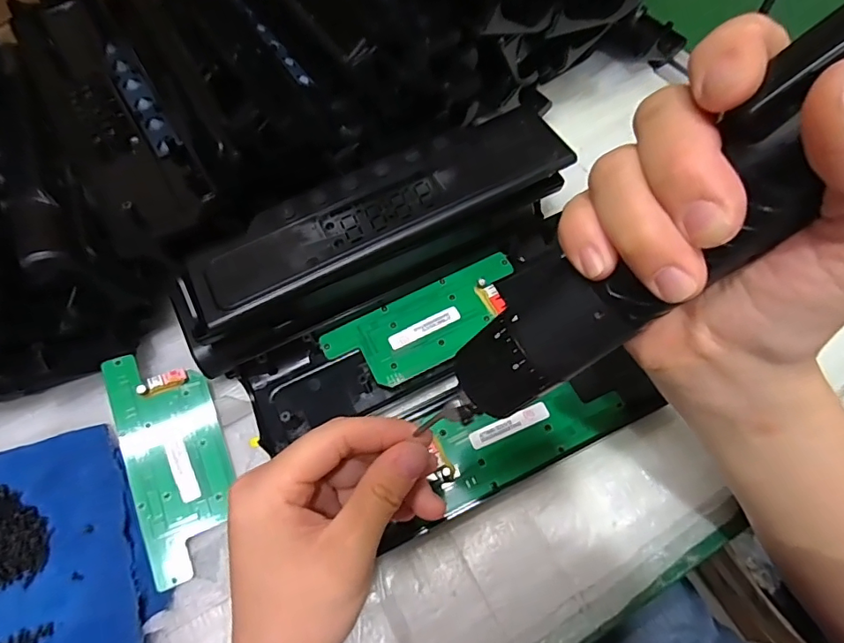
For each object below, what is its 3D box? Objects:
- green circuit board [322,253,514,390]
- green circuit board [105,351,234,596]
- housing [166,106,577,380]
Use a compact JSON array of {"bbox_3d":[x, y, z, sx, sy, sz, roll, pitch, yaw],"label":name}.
[{"bbox_3d":[0.005,0.003,0.329,0.133,0.010,0.053,-26,67,-9],"label":"green circuit board"},{"bbox_3d":[-0.146,0.079,0.298,0.054,0.008,0.132,-16,73,-22],"label":"green circuit board"},{"bbox_3d":[-0.043,-0.050,0.325,0.238,0.056,0.074,-24,66,-8],"label":"housing"}]

